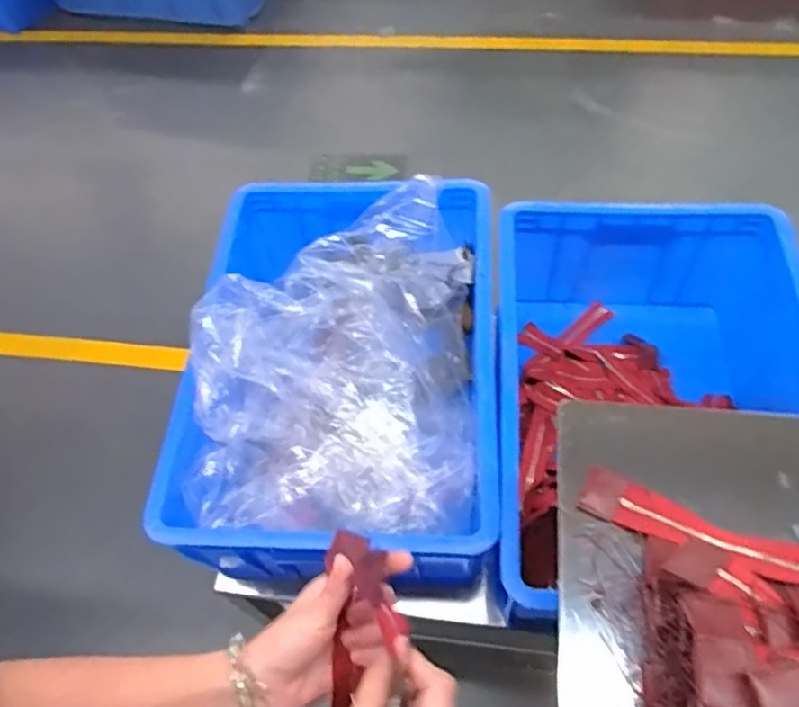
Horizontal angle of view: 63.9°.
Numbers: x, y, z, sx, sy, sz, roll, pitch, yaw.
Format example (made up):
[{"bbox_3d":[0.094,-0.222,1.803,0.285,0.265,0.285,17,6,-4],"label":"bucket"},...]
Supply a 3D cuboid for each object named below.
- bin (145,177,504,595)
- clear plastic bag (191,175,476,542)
[{"bbox_3d":[-0.071,0.009,0.834,0.375,0.240,0.504,-1,58,4],"label":"bin"},{"bbox_3d":[-0.068,0.003,0.838,0.318,0.204,0.448,0,58,5],"label":"clear plastic bag"}]

